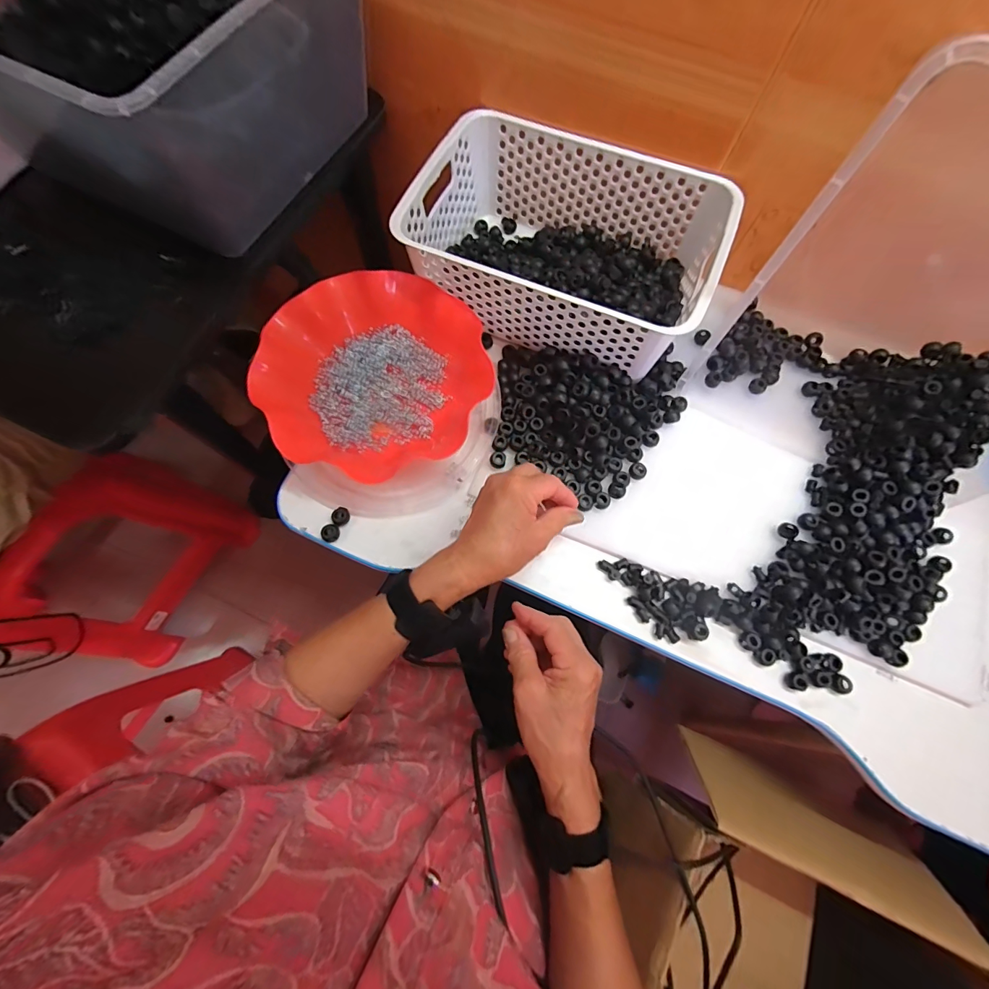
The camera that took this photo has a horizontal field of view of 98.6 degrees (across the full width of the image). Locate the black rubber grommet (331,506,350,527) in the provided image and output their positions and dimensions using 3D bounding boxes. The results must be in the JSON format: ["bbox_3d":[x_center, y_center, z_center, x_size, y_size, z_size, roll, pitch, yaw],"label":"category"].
[{"bbox_3d":[-0.155,0.022,0.427,0.016,0.007,0.018,24,74,6],"label":"black rubber grommet"}]

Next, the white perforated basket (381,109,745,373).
[{"bbox_3d":[0.073,-0.265,0.458,0.298,0.100,0.198,22,73,6],"label":"white perforated basket"}]

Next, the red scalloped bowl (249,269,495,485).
[{"bbox_3d":[-0.126,-0.125,0.442,0.213,0.062,0.199,0,73,-1],"label":"red scalloped bowl"}]

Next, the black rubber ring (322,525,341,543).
[{"bbox_3d":[-0.163,0.038,0.423,0.015,0.012,0.018,20,73,5],"label":"black rubber ring"}]

